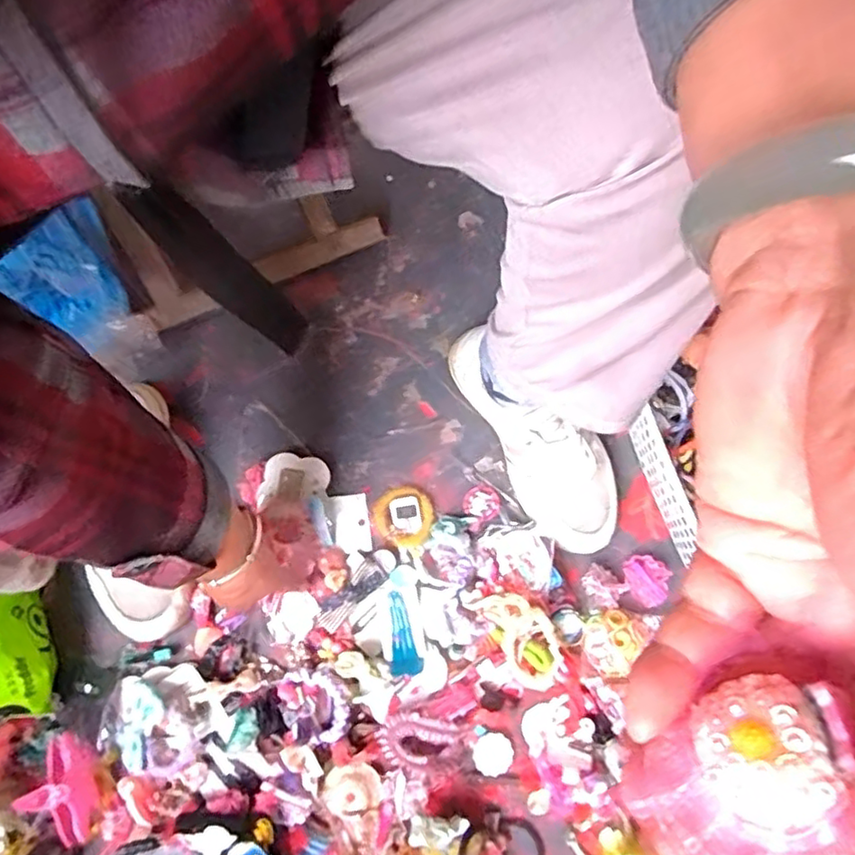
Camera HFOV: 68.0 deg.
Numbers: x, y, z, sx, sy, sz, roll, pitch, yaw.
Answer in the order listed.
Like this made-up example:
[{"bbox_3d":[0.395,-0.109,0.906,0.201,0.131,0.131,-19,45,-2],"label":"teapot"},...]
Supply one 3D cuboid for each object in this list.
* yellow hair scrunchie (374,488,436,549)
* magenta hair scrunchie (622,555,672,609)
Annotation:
[{"bbox_3d":[-0.022,0.087,0.608,0.054,0.012,0.056,0,75,0],"label":"yellow hair scrunchie"},{"bbox_3d":[0.204,0.142,0.589,0.037,0.021,0.046,-9,75,-2],"label":"magenta hair scrunchie"}]

